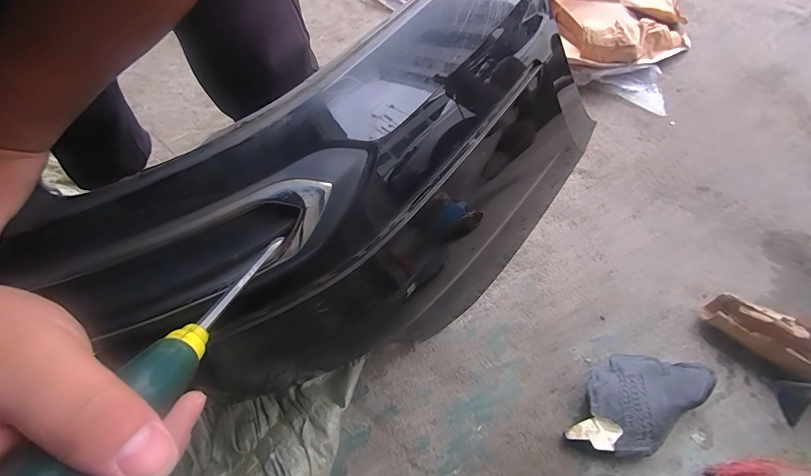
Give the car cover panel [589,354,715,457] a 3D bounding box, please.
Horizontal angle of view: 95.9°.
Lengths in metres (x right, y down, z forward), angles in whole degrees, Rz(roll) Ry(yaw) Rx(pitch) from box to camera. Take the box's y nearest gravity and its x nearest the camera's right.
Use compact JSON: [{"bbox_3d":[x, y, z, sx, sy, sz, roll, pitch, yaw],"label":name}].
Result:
[{"bbox_3d":[0.414,0.271,0.647,0.220,0.055,0.138,-32,64,-20],"label":"car cover panel"}]

